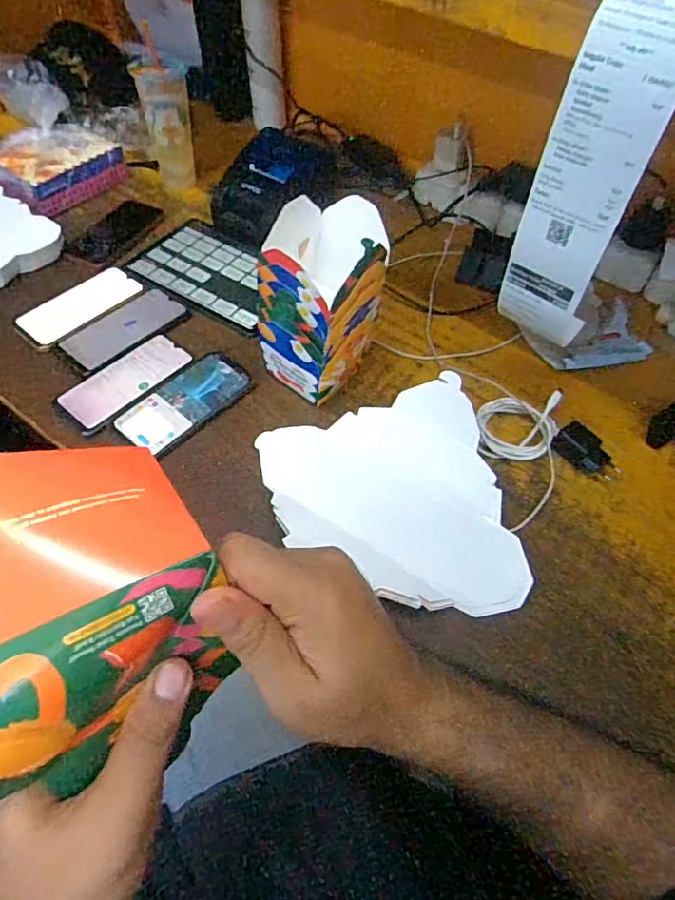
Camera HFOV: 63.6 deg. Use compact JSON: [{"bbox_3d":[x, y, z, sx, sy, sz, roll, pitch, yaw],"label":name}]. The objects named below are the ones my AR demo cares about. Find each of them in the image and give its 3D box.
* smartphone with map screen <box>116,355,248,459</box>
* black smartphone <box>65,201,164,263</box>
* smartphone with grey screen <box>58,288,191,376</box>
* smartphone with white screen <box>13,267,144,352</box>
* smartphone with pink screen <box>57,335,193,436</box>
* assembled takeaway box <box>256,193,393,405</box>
[{"bbox_3d":[-0.184,-0.060,0.663,0.077,0.008,0.157,35,59,20],"label":"smartphone with map screen"},{"bbox_3d":[-0.361,-0.358,0.892,0.071,0.016,0.165,24,56,13],"label":"black smartphone"},{"bbox_3d":[-0.286,-0.163,0.733,0.091,0.011,0.164,39,61,22],"label":"smartphone with grey screen"},{"bbox_3d":[-0.362,-0.201,0.757,0.089,0.011,0.167,36,60,21],"label":"smartphone with white screen"},{"bbox_3d":[-0.264,-0.086,0.679,0.076,0.011,0.160,33,59,19],"label":"smartphone with pink screen"},{"bbox_3d":[-0.017,-0.162,0.624,0.119,0.192,0.128,25,56,14],"label":"assembled takeaway box"}]

